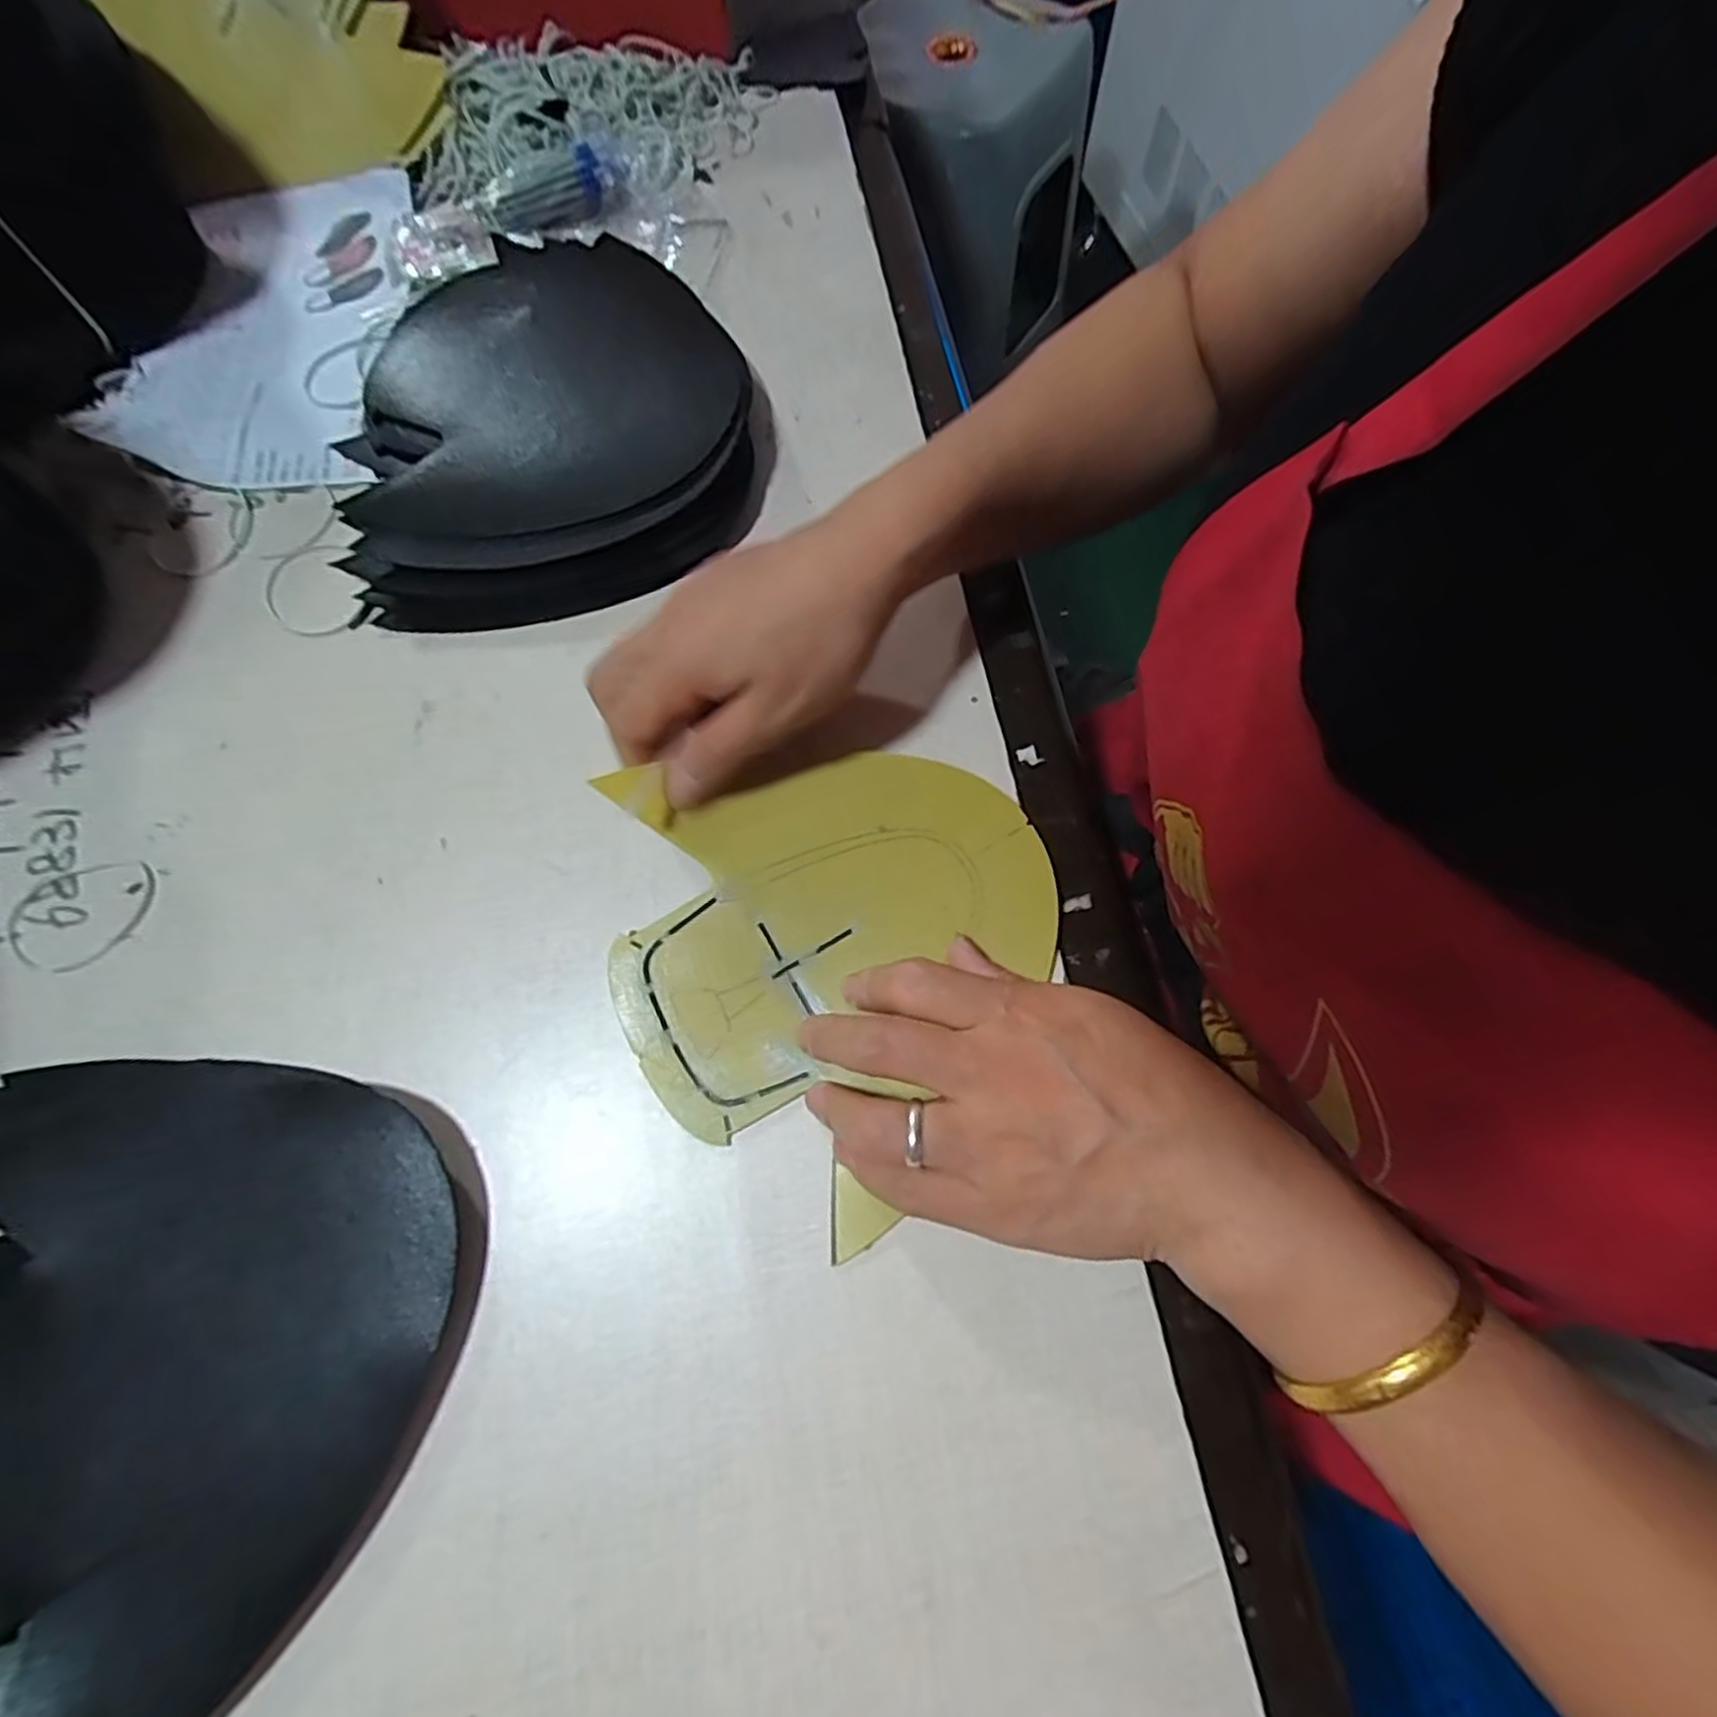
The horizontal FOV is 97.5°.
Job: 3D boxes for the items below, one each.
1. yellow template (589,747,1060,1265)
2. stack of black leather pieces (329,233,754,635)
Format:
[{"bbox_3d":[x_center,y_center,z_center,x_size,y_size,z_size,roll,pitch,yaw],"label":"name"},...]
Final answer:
[{"bbox_3d":[-0.003,0.043,0.289,0.174,0.030,0.180,-12,71,-4],"label":"yellow template"},{"bbox_3d":[-0.153,-0.226,0.383,0.186,0.042,0.222,-7,70,-3],"label":"stack of black leather pieces"}]

